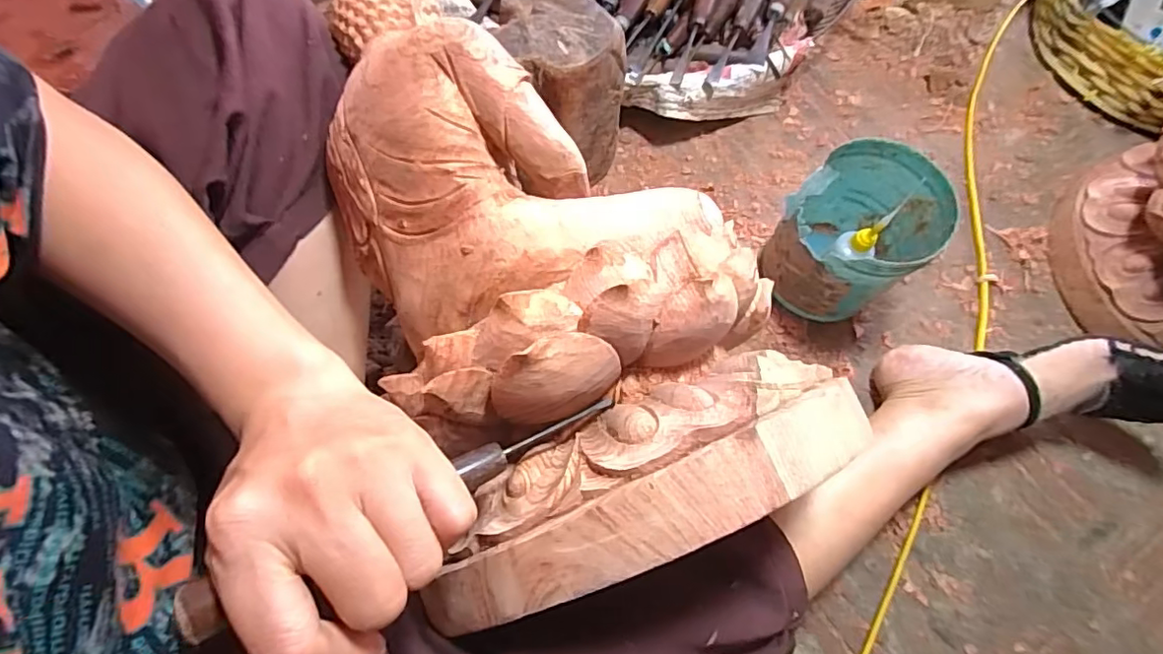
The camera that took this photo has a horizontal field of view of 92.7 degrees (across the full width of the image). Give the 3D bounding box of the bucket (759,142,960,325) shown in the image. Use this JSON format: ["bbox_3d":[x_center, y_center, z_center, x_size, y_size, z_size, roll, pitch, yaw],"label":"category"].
[{"bbox_3d":[0.221,-0.074,0.462,0.107,0.110,0.100,1,67,-3],"label":"bucket"}]

